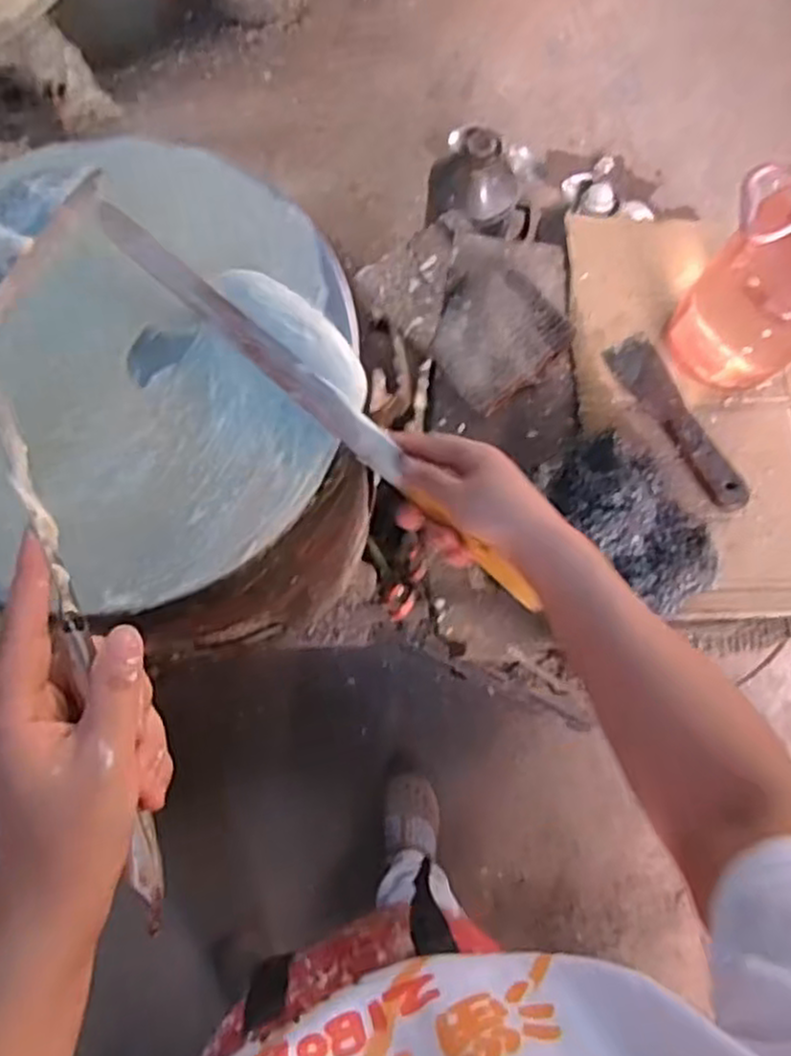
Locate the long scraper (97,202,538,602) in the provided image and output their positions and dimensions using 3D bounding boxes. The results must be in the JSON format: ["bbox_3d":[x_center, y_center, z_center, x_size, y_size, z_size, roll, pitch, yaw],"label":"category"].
[{"bbox_3d":[-0.057,-0.094,0.539,0.427,0.018,0.022,43,79,4],"label":"long scraper"}]

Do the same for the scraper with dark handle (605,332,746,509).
[{"bbox_3d":[0.254,-0.097,0.663,0.045,0.022,0.180,-27,77,-8],"label":"scraper with dark handle"}]

